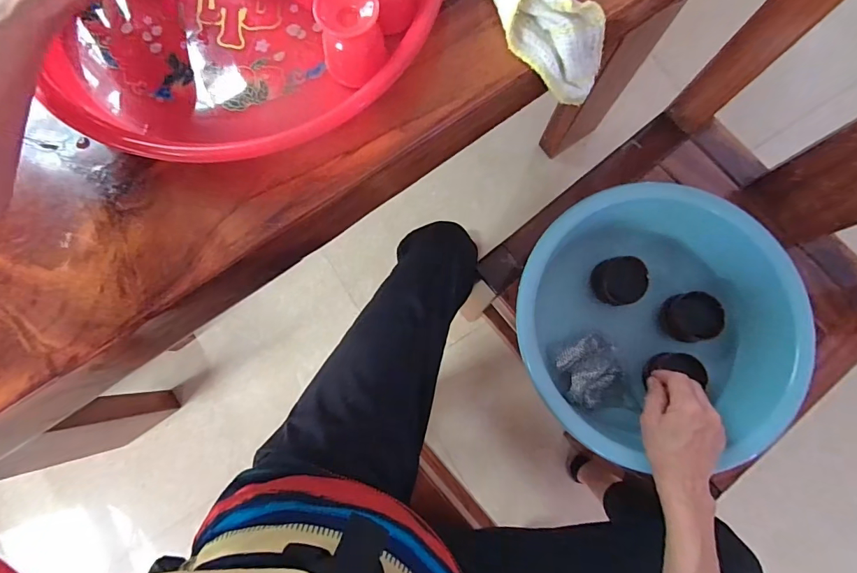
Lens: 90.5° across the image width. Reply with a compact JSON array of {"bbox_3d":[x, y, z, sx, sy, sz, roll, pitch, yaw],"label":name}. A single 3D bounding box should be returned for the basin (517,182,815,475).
[{"bbox_3d":[0.264,0.045,0.514,0.312,0.100,0.312,0,79,0],"label":"basin"}]

